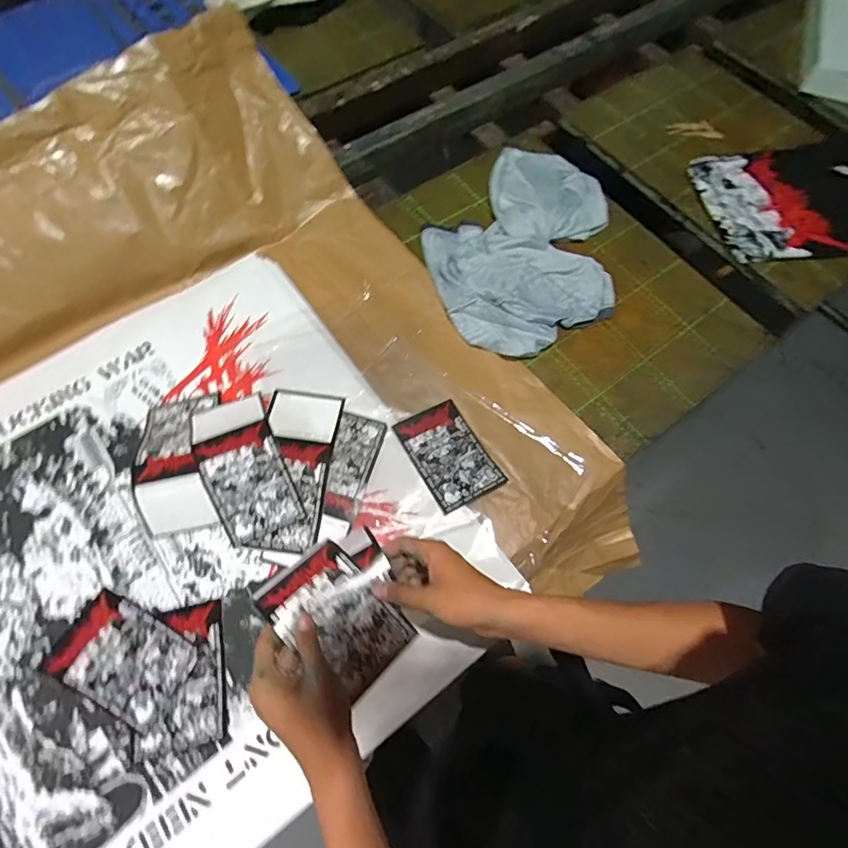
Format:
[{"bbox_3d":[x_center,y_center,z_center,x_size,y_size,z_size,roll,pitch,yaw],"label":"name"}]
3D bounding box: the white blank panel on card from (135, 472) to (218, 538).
[{"bbox_3d":[-0.301,0.099,0.566,0.081,0.006,0.070,-12,109,-8],"label":"white blank panel on card"}]

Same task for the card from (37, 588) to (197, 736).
[{"bbox_3d":[-0.337,0.260,0.521,0.141,0.007,0.093,26,66,8],"label":"card"}]

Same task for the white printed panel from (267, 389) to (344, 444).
[{"bbox_3d":[-0.164,-0.011,0.637,0.095,0.012,0.078,8,50,1],"label":"white printed panel"}]

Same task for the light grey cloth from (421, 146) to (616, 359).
[{"bbox_3d":[0.156,-0.300,0.769,0.305,0.039,0.421,7,66,0],"label":"light grey cloth"}]

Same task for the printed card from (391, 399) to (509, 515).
[{"bbox_3d":[0.034,0.039,0.634,0.098,0.006,0.142,-26,67,-19],"label":"printed card"}]

